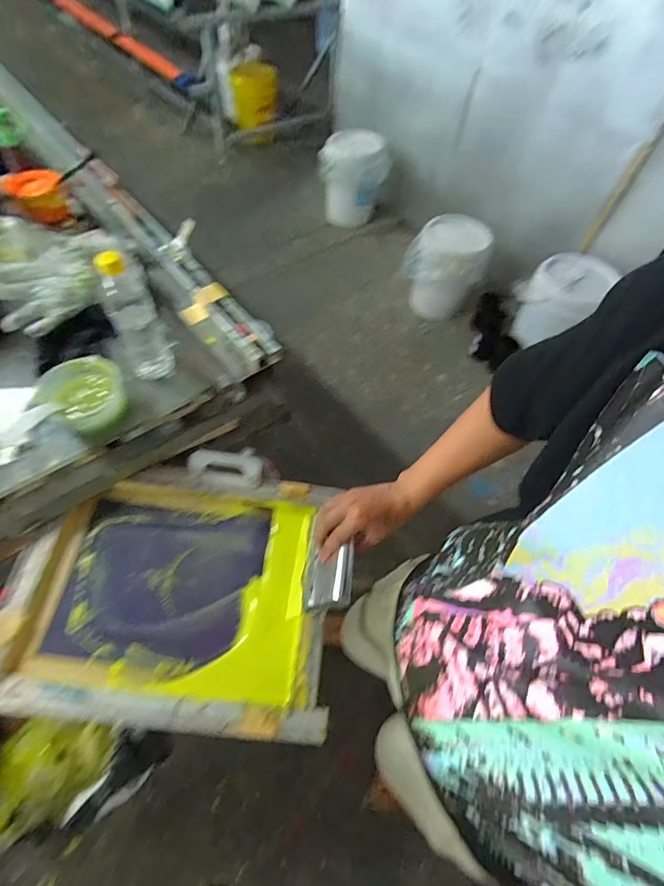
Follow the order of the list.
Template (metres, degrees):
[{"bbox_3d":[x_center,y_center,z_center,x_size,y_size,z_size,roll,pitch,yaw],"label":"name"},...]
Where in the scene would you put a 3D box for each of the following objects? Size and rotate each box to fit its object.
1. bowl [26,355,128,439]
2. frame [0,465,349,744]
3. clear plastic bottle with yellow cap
[{"bbox_3d":[-0.387,-0.077,0.664,0.112,0.062,0.114,2,57,-3],"label":"bowl"},{"bbox_3d":[-0.246,0.224,0.669,0.472,0.053,0.369,6,57,0],"label":"frame"},{"bbox_3d":[-0.318,-0.202,0.678,0.073,0.216,0.064,-23,61,-17],"label":"clear plastic bottle with yellow cap"}]

